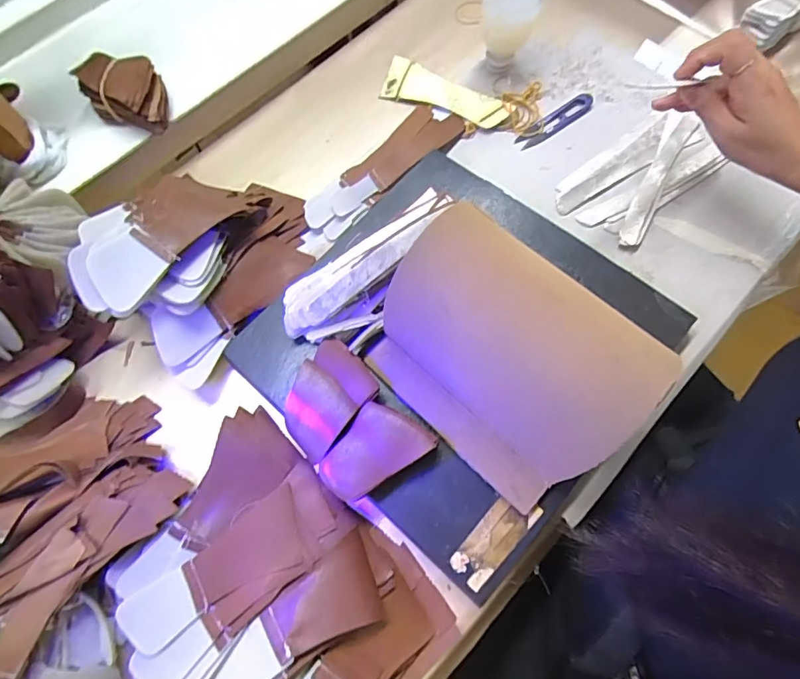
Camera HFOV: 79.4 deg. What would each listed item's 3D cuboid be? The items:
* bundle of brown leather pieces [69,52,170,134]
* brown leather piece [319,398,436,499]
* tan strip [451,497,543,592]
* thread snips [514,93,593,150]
[{"bbox_3d":[-0.281,-0.260,0.506,0.088,0.048,0.062,18,72,8],"label":"bundle of brown leather pieces"},{"bbox_3d":[-0.019,0.093,0.383,0.062,0.015,0.080,34,75,13],"label":"brown leather piece"},{"bbox_3d":[0.075,0.155,0.379,0.031,0.004,0.078,42,78,15],"label":"tan strip"},{"bbox_3d":[0.172,-0.243,0.534,0.099,0.010,0.024,-34,73,-10],"label":"thread snips"}]

